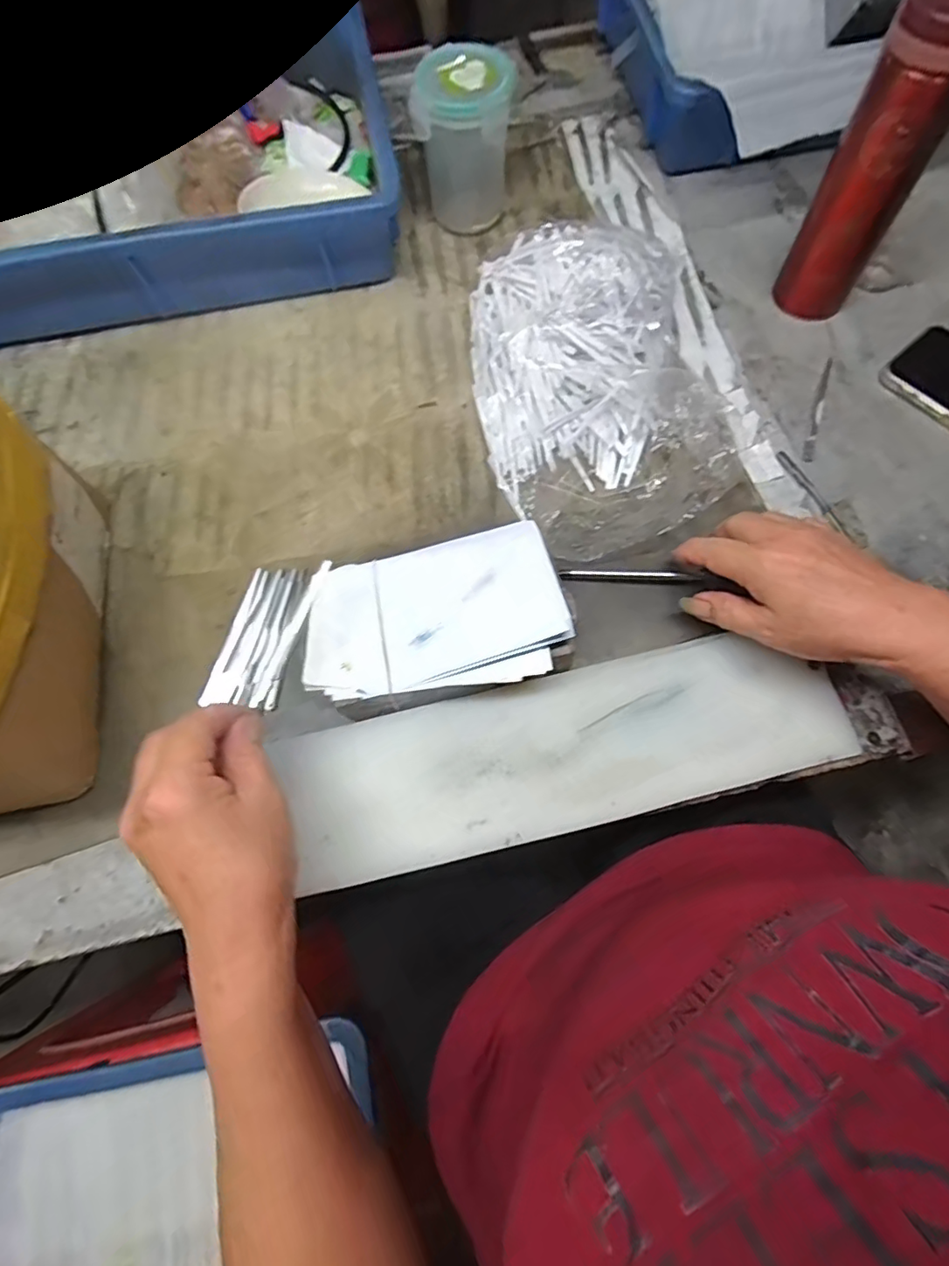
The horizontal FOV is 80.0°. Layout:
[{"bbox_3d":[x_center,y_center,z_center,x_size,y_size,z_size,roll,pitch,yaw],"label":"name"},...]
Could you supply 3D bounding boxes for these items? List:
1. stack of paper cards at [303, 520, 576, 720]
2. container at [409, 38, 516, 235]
[{"bbox_3d":[-0.025,-0.008,0.359,0.158,0.049,0.102,-11,70,-2],"label":"stack of paper cards"},{"bbox_3d":[-0.007,-0.407,0.482,0.080,0.114,0.075,-2,67,2],"label":"container"}]

